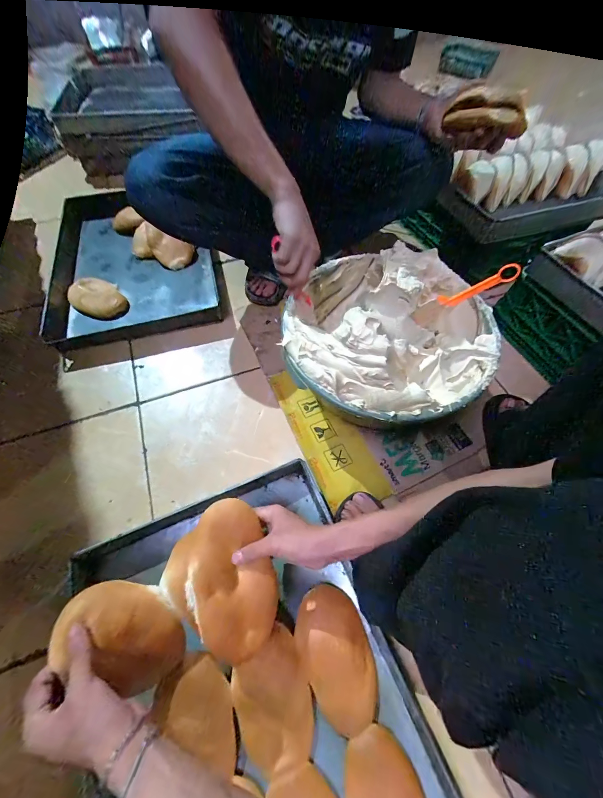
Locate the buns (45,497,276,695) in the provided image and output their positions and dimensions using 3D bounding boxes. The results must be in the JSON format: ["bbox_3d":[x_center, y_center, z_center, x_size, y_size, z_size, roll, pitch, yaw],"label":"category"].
[{"bbox_3d":[-0.145,0.261,0.380,0.233,0.072,0.212,-16,91,-30],"label":"buns"}]

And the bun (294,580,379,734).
[{"bbox_3d":[0.053,0.389,0.455,0.103,0.039,0.177,-17,64,-8],"label":"bun"}]

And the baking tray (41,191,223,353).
[{"bbox_3d":[-0.471,-0.399,0.857,0.452,0.051,0.537,-13,63,-6],"label":"baking tray"}]

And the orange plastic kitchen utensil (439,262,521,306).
[{"bbox_3d":[0.276,-0.175,0.471,0.112,0.034,0.012,-20,54,38],"label":"orange plastic kitchen utensil"}]

